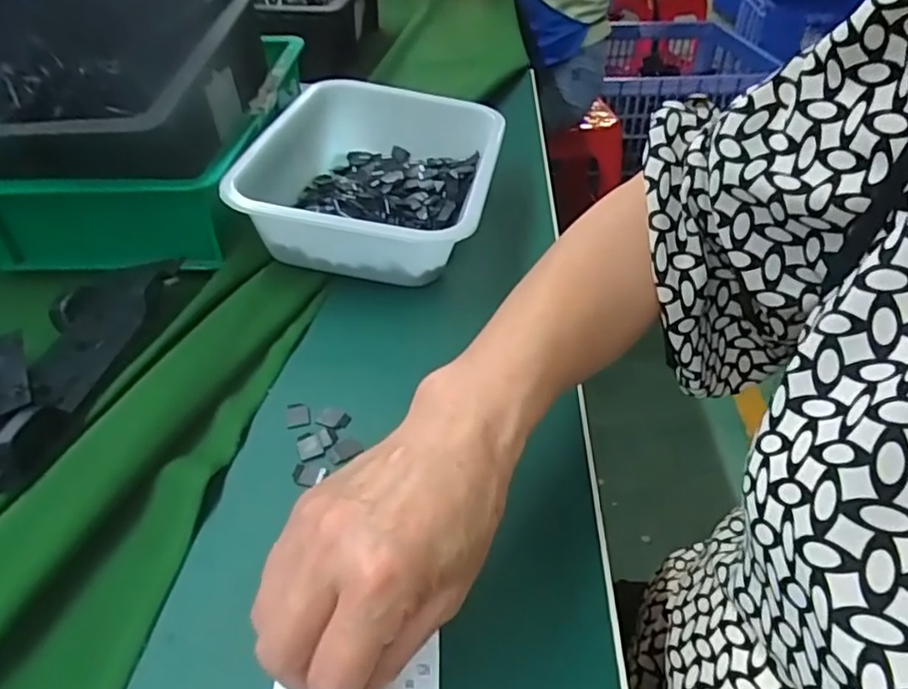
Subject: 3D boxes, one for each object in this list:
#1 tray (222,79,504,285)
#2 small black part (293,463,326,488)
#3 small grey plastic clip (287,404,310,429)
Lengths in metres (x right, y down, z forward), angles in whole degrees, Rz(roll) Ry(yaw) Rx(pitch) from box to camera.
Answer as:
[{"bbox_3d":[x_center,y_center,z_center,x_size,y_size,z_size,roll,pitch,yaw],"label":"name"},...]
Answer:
[{"bbox_3d":[-0.062,-0.141,0.530,0.186,0.073,0.242,4,40,8],"label":"tray"},{"bbox_3d":[-0.082,0.073,0.350,0.018,0.004,0.013,8,41,13],"label":"small black part"},{"bbox_3d":[-0.094,0.043,0.382,0.014,0.005,0.017,-9,40,-8],"label":"small grey plastic clip"}]

